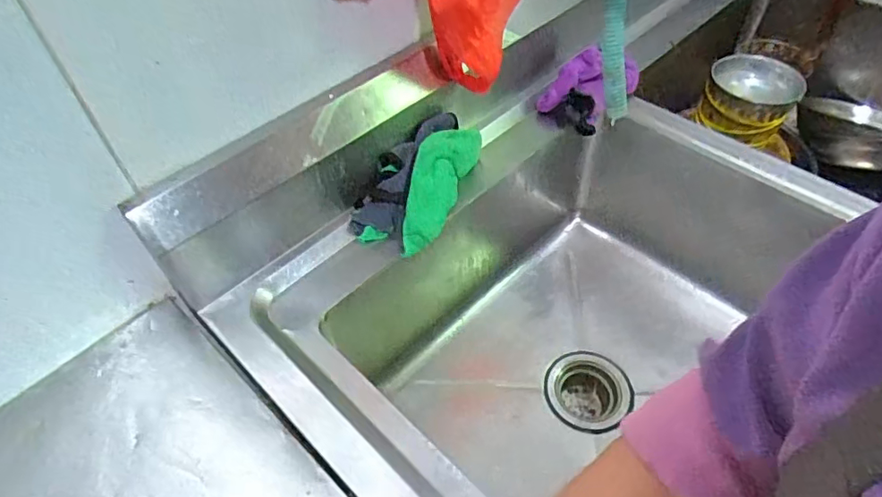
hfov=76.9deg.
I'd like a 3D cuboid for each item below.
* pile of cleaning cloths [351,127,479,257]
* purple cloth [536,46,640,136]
[{"bbox_3d":[-0.025,-0.086,0.666,0.092,0.088,0.193,18,55,17],"label":"pile of cleaning cloths"},{"bbox_3d":[0.193,-0.217,0.755,0.098,0.075,0.103,23,55,19],"label":"purple cloth"}]

